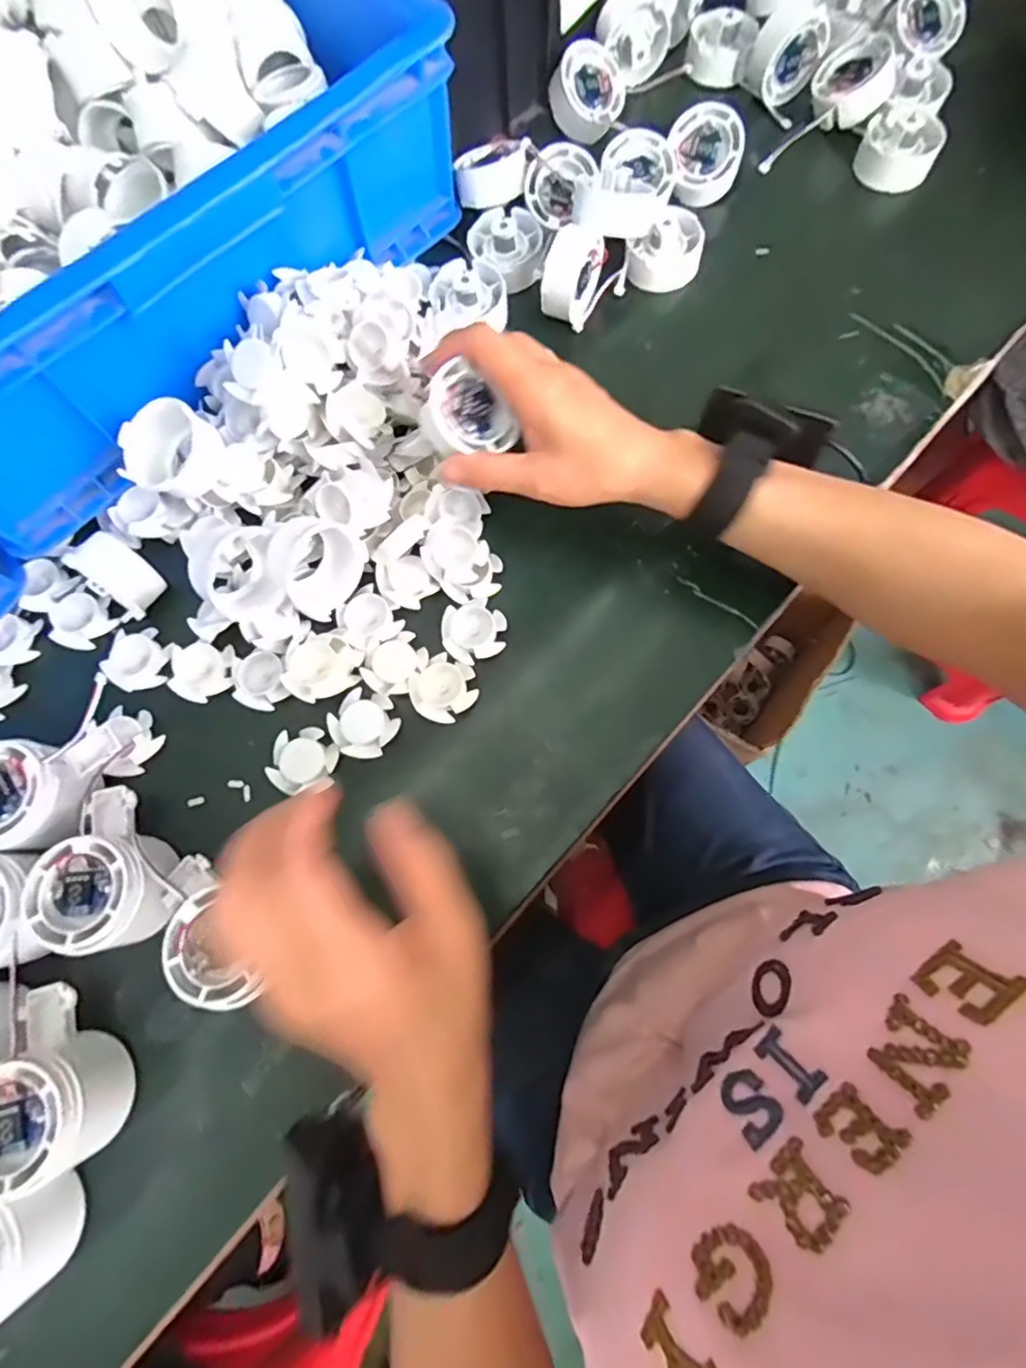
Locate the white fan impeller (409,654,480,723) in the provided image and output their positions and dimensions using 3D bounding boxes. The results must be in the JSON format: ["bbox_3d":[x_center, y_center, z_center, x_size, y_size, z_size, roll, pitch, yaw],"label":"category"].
[{"bbox_3d":[-0.042,0.003,0.366,0.037,0.009,0.040,0,75,2],"label":"white fan impeller"}]

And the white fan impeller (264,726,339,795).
[{"bbox_3d":[-0.126,0.045,0.360,0.041,0.010,0.037,-15,75,-2],"label":"white fan impeller"}]

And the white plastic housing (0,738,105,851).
[{"bbox_3d":[-0.274,0.062,0.335,0.066,0.031,0.056,9,76,4],"label":"white plastic housing"}]

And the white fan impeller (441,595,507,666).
[{"bbox_3d":[-0.024,-0.033,0.377,0.040,0.011,0.037,0,75,2],"label":"white fan impeller"}]

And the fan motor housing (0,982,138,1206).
[{"bbox_3d":[-0.235,0.202,0.298,0.061,0.043,0.081,-39,77,-8],"label":"fan motor housing"}]

